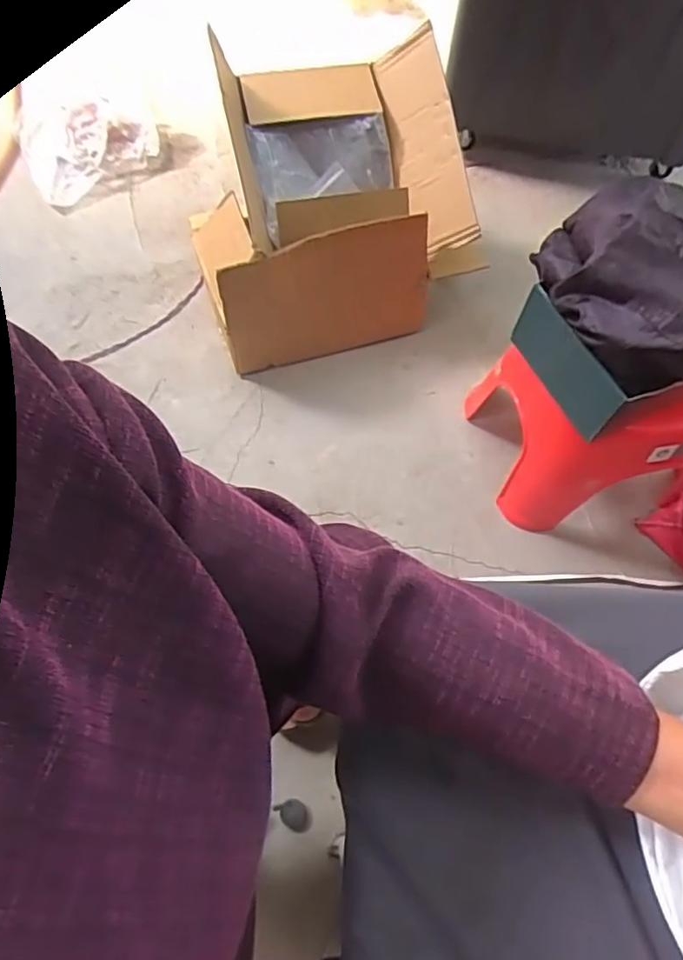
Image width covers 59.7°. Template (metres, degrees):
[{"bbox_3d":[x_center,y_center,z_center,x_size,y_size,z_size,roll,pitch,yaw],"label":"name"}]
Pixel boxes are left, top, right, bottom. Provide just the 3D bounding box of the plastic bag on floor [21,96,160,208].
[{"bbox_3d":[-0.597,-0.790,1.407,0.302,0.071,0.216,-35,71,-17],"label":"plastic bag on floor"}]

